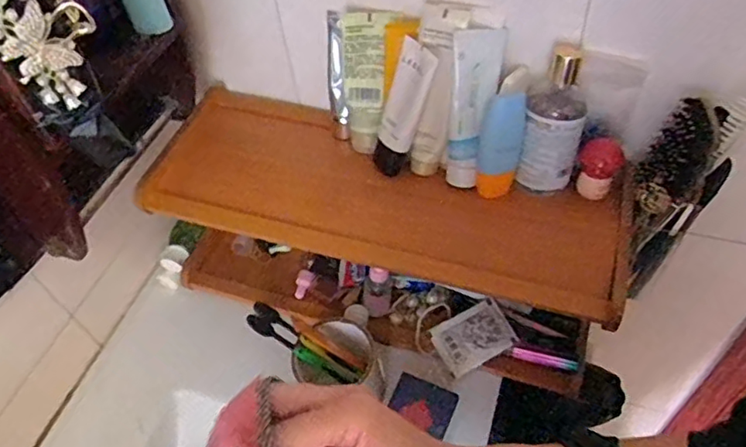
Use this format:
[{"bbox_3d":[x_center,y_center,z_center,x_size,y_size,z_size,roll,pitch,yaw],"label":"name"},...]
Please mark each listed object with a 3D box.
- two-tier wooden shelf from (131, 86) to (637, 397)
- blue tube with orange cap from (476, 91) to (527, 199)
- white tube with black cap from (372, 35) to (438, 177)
[{"bbox_3d":[0.006,0.028,0.654,0.490,0.172,0.238,11,53,15],"label":"two-tier wooden shelf"},{"bbox_3d":[0.120,-0.072,0.556,0.037,0.105,0.020,15,30,17],"label":"blue tube with orange cap"},{"bbox_3d":[0.029,-0.109,0.585,0.025,0.139,0.047,-18,47,-39],"label":"white tube with black cap"}]

